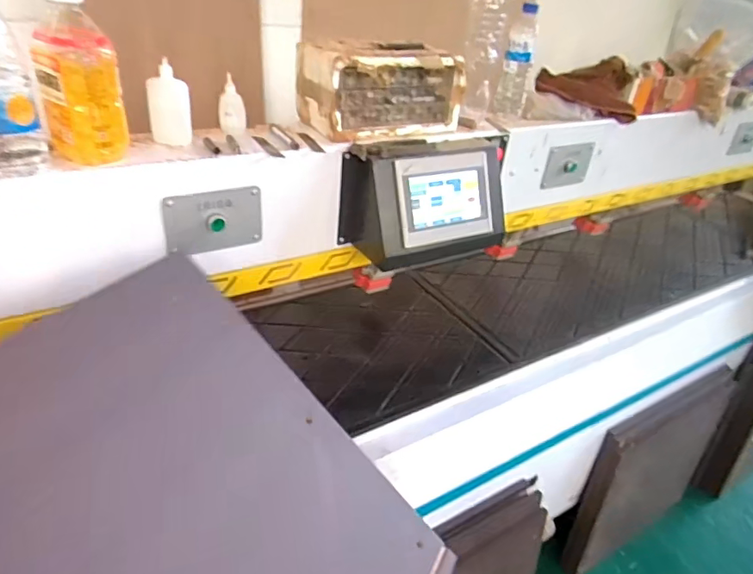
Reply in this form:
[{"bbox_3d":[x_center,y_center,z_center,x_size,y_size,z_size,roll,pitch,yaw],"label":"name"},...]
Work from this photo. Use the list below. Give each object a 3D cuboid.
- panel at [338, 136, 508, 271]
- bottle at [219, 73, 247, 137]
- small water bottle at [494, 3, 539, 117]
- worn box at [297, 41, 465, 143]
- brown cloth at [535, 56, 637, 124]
[{"bbox_3d":[0.126,-0.168,0.969,0.371,0.175,0.122,-14,38,-29],"label":"panel"},{"bbox_3d":[-0.234,-0.292,0.852,0.042,0.090,0.029,-2,34,-14],"label":"bottle"},{"bbox_3d":[0.293,-0.465,1.091,0.061,0.213,0.055,16,34,14],"label":"small water bottle"},{"bbox_3d":[0.011,-0.355,0.945,0.271,0.140,0.157,-15,38,-30],"label":"worn box"},{"bbox_3d":[0.491,-0.458,1.214,0.203,0.114,0.139,-12,37,-26],"label":"brown cloth"}]

